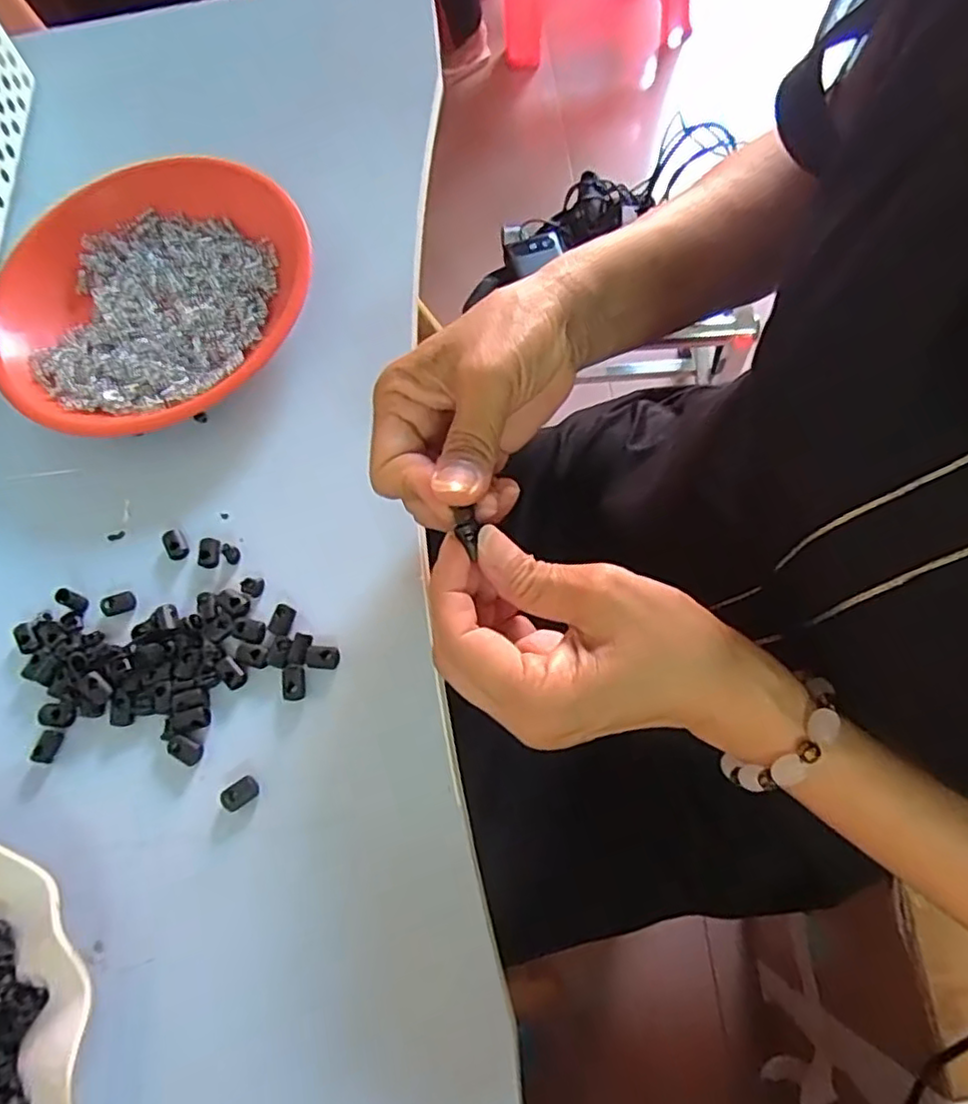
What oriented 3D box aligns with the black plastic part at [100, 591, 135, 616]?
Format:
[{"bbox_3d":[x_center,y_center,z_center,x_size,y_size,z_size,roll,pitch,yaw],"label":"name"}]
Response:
[{"bbox_3d":[-0.190,0.027,0.342,0.016,0.004,0.010,-20,69,-1],"label":"black plastic part"}]

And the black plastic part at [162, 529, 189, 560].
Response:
[{"bbox_3d":[-0.165,-0.003,0.352,0.012,0.006,0.016,-26,69,-3],"label":"black plastic part"}]

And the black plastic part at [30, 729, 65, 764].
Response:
[{"bbox_3d":[-0.209,0.093,0.315,0.010,0.004,0.015,12,72,10],"label":"black plastic part"}]

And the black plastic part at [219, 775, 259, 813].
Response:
[{"bbox_3d":[-0.111,0.109,0.297,0.017,0.004,0.011,-37,70,-7],"label":"black plastic part"}]

